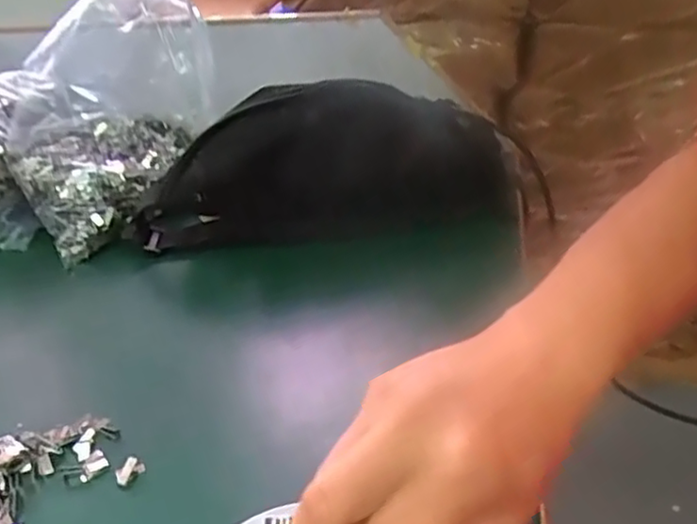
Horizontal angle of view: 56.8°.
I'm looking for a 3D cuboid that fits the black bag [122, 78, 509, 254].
[{"bbox_3d":[-0.008,-0.076,0.518,0.315,0.134,0.058,-11,34,-11],"label":"black bag"}]

